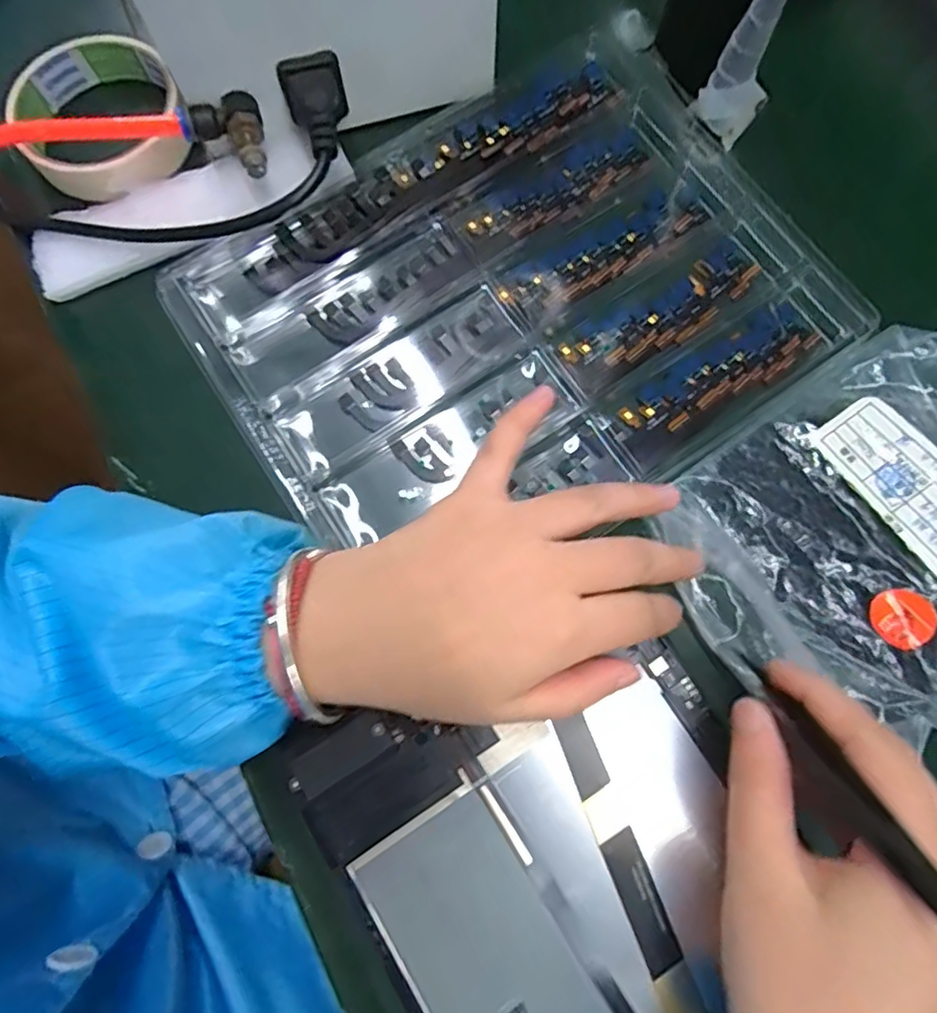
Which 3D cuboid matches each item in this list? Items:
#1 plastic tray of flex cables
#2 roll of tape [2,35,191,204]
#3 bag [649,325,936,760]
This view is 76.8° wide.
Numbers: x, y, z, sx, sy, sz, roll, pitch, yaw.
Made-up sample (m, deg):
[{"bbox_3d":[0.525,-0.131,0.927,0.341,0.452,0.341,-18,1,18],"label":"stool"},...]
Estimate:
[{"bbox_3d":[0.027,-0.097,0.291,0.283,0.037,0.211,-33,77,-11],"label":"plastic tray of flex cables"},{"bbox_3d":[-0.191,-0.199,0.300,0.083,0.022,0.089,1,73,-2],"label":"roll of tape"},{"bbox_3d":[0.177,0.014,0.248,0.163,0.034,0.141,-34,77,-11],"label":"bag"}]

